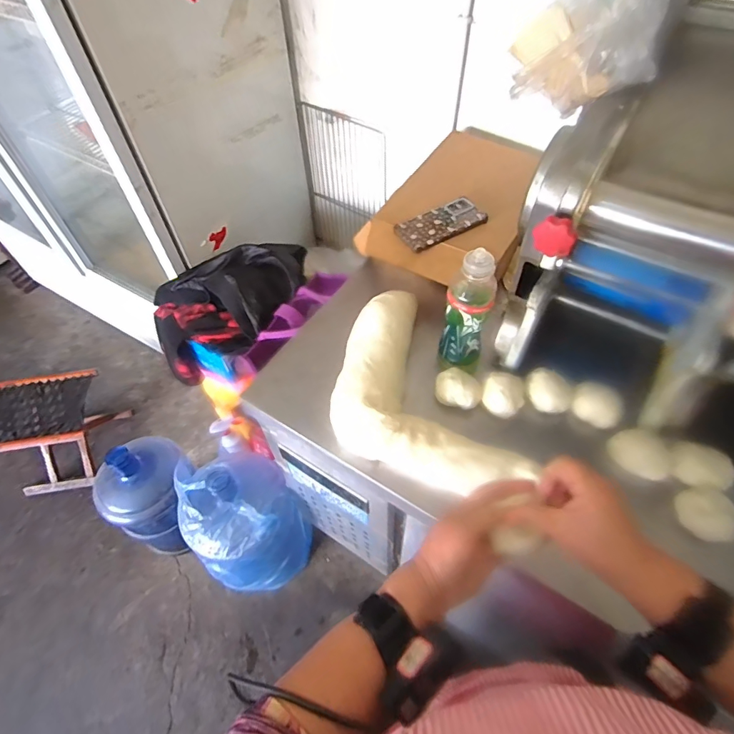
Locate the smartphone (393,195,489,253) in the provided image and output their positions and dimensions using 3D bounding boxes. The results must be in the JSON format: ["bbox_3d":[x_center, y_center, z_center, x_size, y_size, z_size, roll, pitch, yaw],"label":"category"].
[{"bbox_3d":[0.137,-0.267,0.847,0.169,0.011,0.081,-26,57,-17],"label":"smartphone"}]

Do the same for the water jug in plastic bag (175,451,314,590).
[{"bbox_3d":[-0.333,0.384,1.197,0.252,0.420,0.312,-39,62,-24],"label":"water jug in plastic bag"}]

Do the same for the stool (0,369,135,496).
[{"bbox_3d":[-0.983,0.205,1.474,0.306,0.285,0.282,-15,55,-9],"label":"stool"}]

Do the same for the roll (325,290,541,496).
[{"bbox_3d":[0.055,0.047,0.695,0.209,0.070,0.346,-23,57,-15],"label":"roll"}]

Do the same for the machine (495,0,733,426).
[{"bbox_3d":[0.385,-0.175,0.590,0.307,0.382,0.343,25,58,19],"label":"machine"}]

